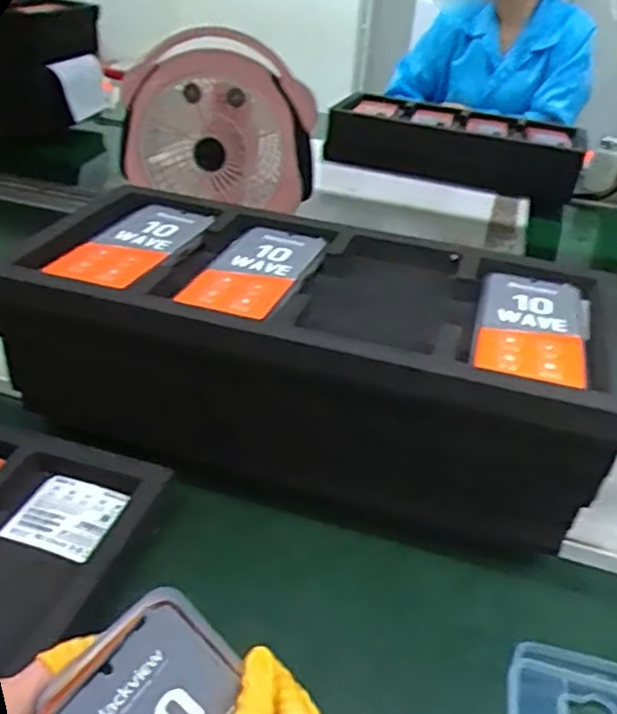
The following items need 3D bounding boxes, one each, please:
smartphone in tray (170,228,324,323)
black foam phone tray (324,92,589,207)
[{"bbox_3d":[-0.046,-0.075,0.587,0.079,0.011,0.161,15,34,14],"label":"smartphone in tray"},{"bbox_3d":[0.302,-0.420,1.362,0.452,0.096,0.241,12,34,10],"label":"black foam phone tray"}]

